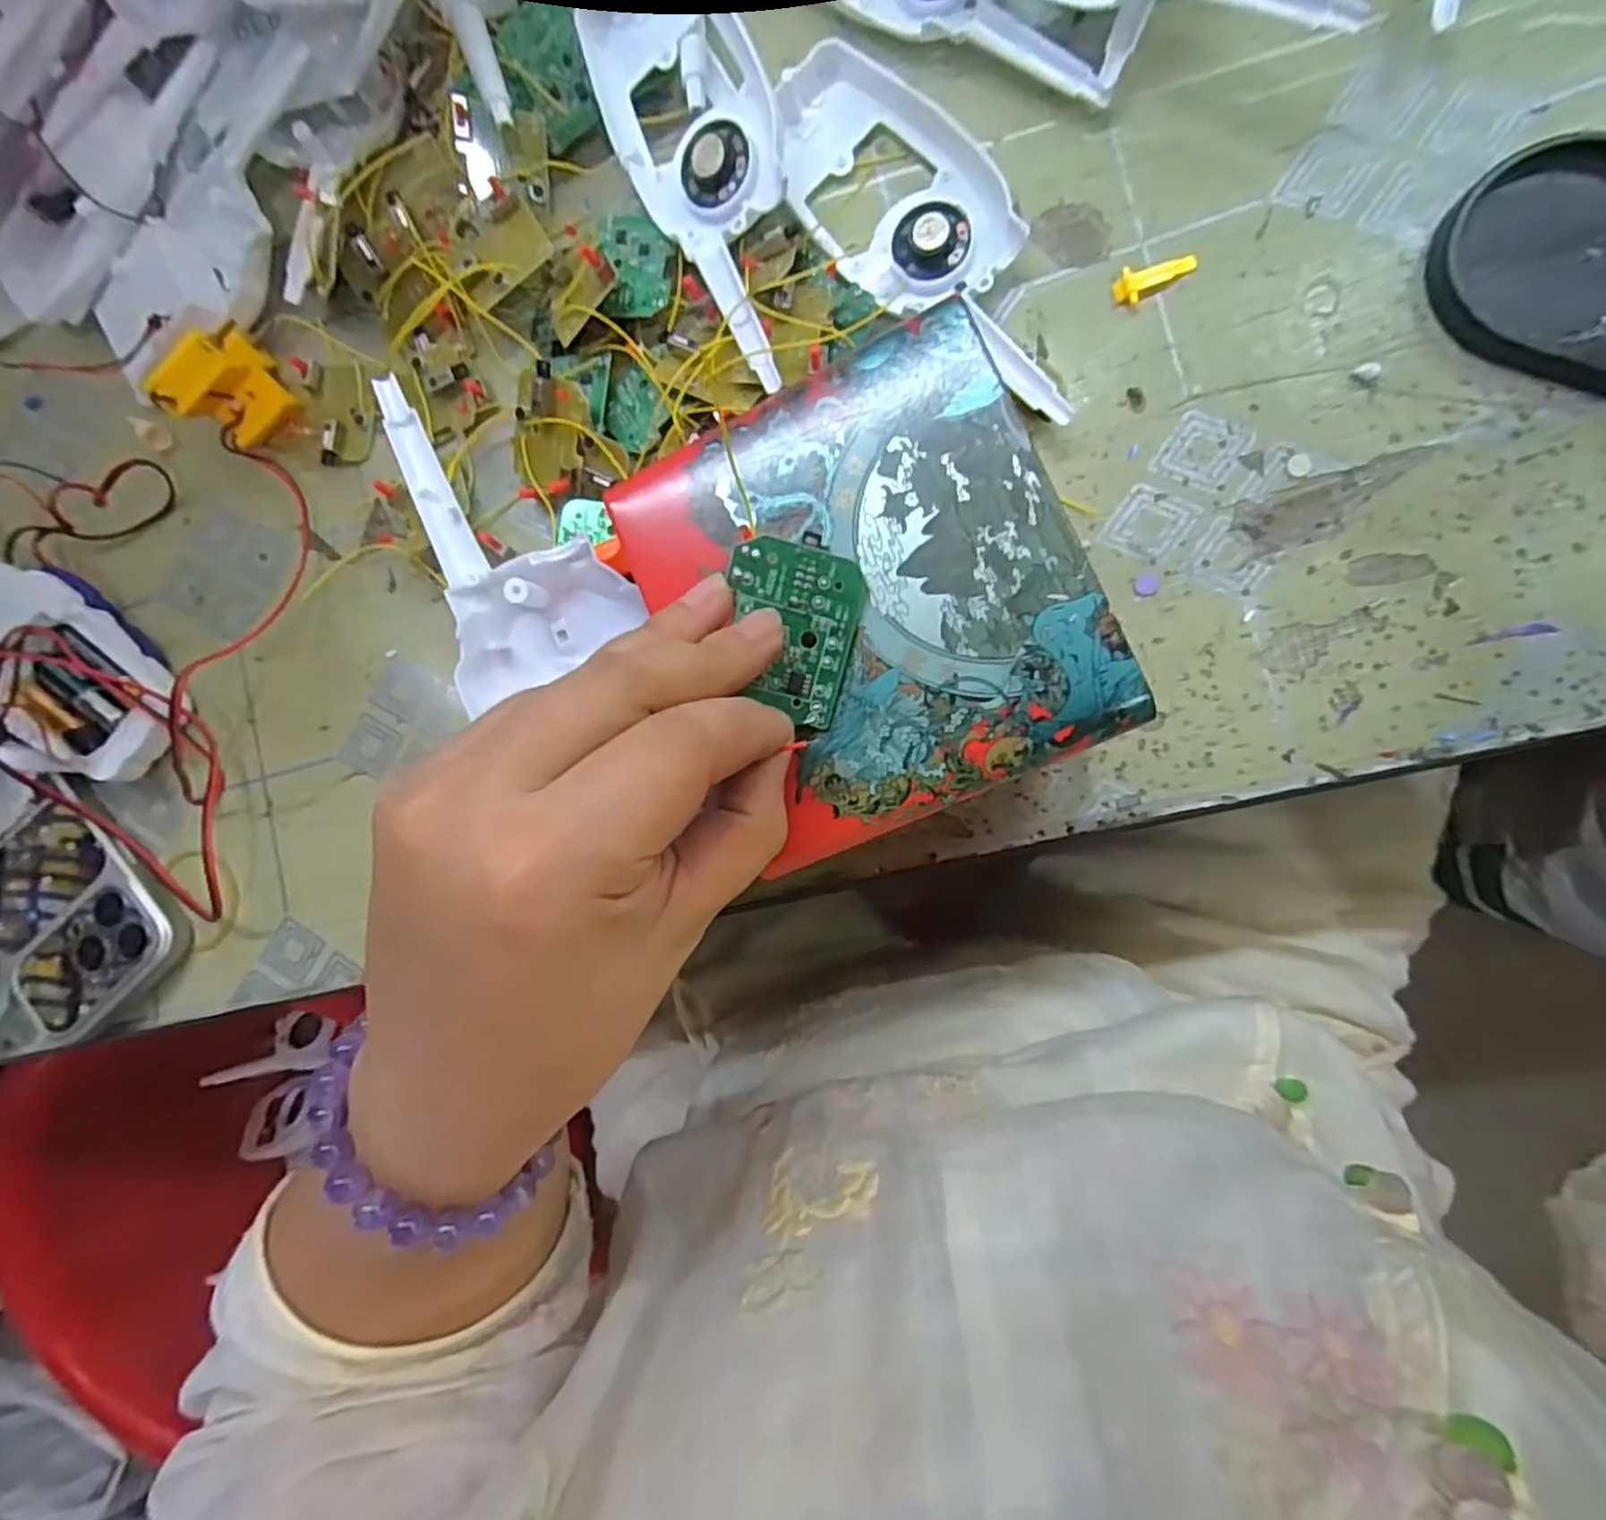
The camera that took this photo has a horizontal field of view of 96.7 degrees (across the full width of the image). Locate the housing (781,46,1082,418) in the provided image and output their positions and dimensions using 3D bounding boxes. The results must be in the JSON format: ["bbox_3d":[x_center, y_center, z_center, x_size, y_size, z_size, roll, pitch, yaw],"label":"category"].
[{"bbox_3d":[0.049,-0.193,0.262,0.064,0.016,0.166,-35,83,8],"label":"housing"}]

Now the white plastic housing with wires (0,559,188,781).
[{"bbox_3d":[-0.358,-0.060,0.321,0.062,0.036,0.169,-46,81,7],"label":"white plastic housing with wires"}]

